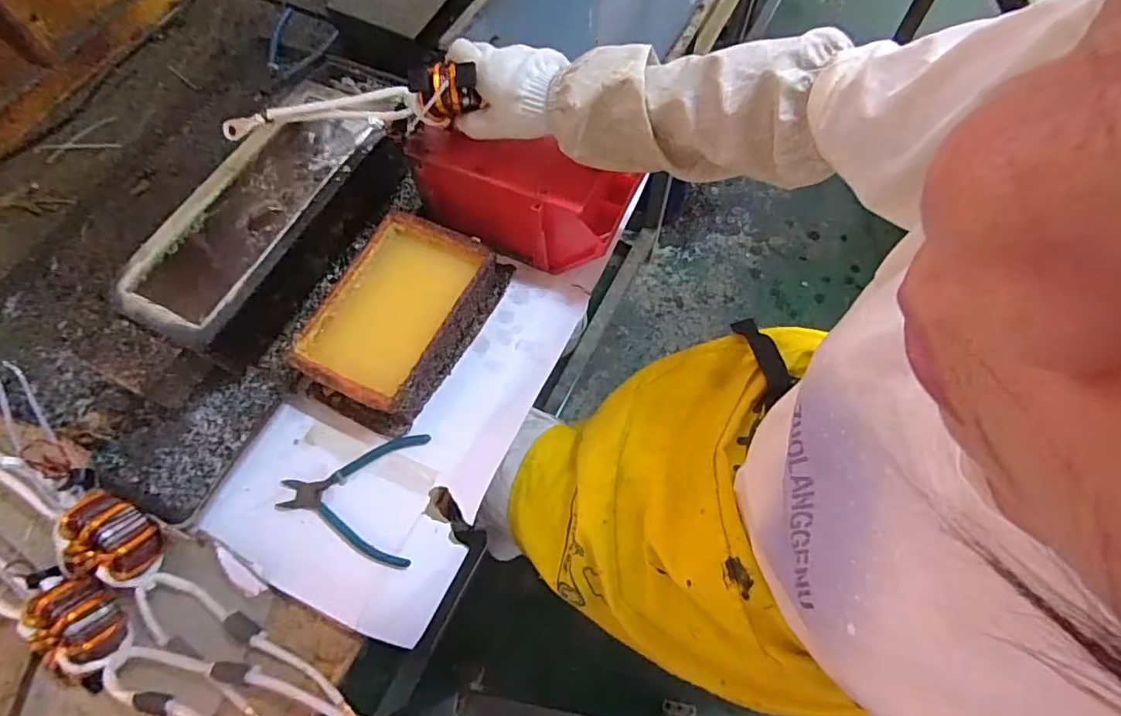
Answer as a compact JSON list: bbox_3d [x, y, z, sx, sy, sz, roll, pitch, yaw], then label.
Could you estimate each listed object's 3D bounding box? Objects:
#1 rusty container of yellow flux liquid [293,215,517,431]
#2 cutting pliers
[{"bbox_3d":[-0.167,-0.044,0.568,0.135,0.060,0.226,25,69,12],"label":"rusty container of yellow flux liquid"},{"bbox_3d":[-0.208,0.134,0.528,0.137,0.008,0.123,3,66,3],"label":"cutting pliers"}]

